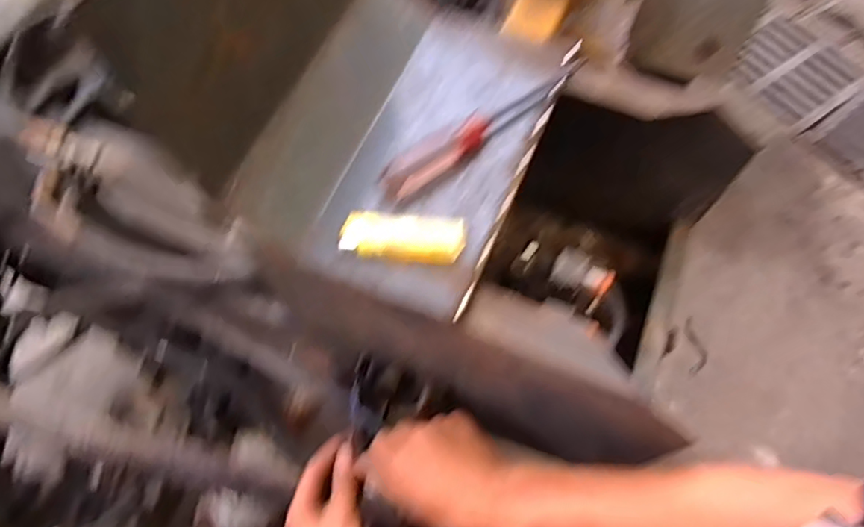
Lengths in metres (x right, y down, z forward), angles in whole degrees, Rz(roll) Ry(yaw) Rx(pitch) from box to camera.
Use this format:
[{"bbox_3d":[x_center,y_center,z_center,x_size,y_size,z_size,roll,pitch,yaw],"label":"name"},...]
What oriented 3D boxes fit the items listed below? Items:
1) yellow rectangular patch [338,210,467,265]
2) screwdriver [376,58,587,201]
[{"bbox_3d":[-0.019,-0.017,0.368,0.081,0.007,0.031,4,66,3],"label":"yellow rectangular patch"},{"bbox_3d":[0.039,-0.104,0.413,0.186,0.020,0.027,-38,71,-14],"label":"screwdriver"}]

